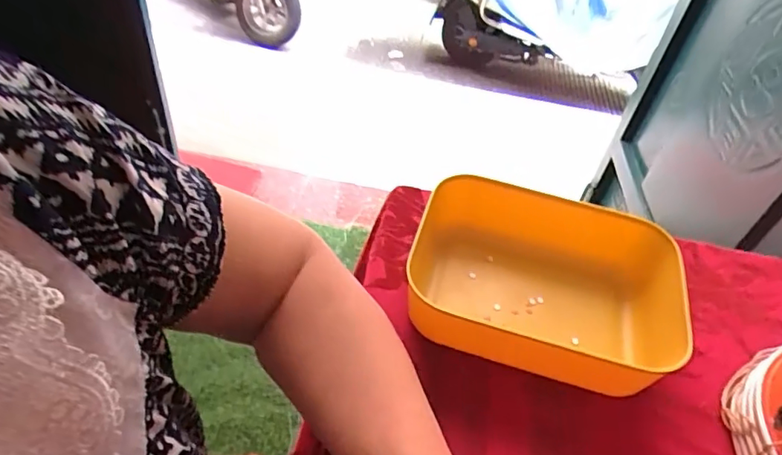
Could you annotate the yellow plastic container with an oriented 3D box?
[{"bbox_3d":[0.104,0.041,0.403,0.170,0.057,0.137,16,46,7],"label":"yellow plastic container"}]

